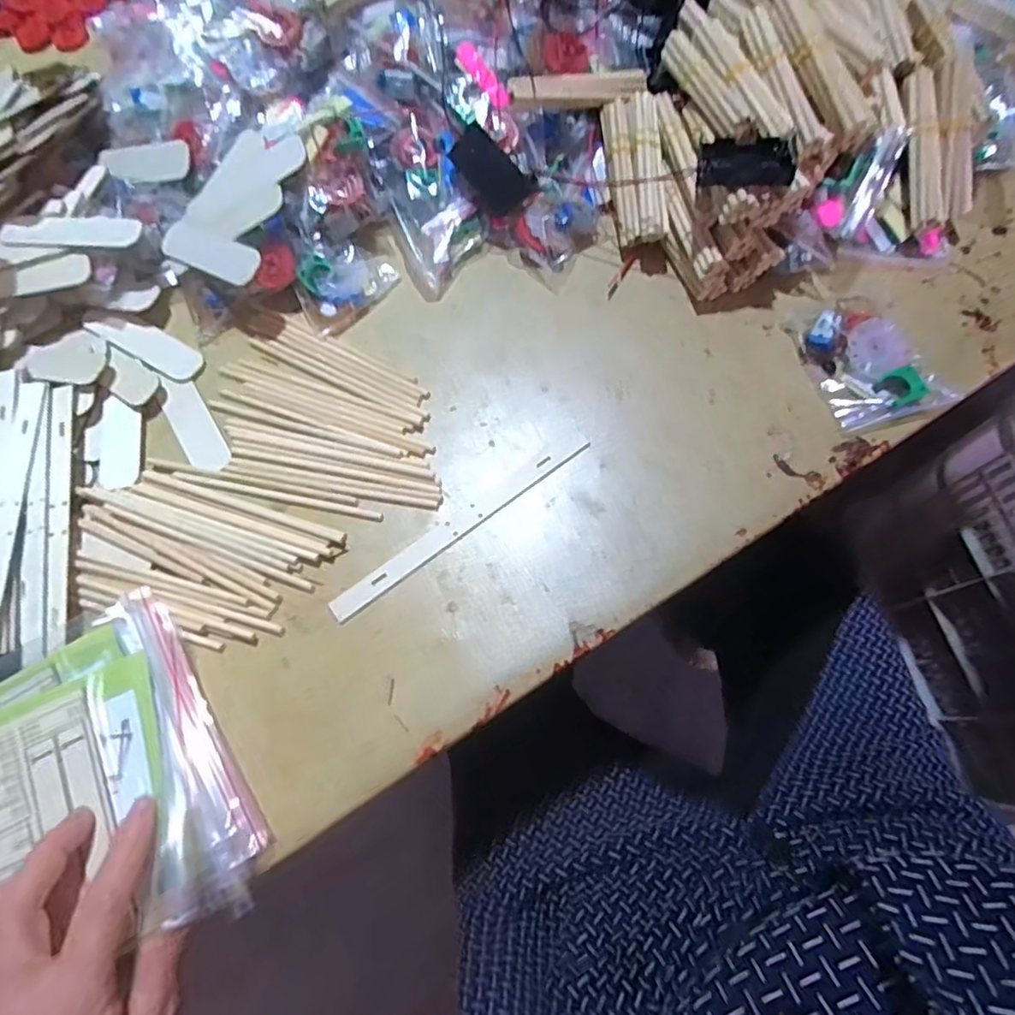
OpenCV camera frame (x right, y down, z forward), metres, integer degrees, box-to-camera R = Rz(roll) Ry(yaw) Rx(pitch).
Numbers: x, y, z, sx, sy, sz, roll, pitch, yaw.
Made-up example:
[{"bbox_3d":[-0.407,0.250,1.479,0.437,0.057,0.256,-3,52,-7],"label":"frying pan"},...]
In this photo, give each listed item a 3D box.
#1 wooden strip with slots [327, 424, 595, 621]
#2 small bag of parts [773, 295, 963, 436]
[{"bbox_3d":[-0.028,0.009,0.406,0.198,0.004,0.016,-36,73,-10],"label":"wooden strip with slots"},{"bbox_3d":[0.246,-0.110,0.426,0.079,0.026,0.111,-15,70,-3],"label":"small bag of parts"}]

